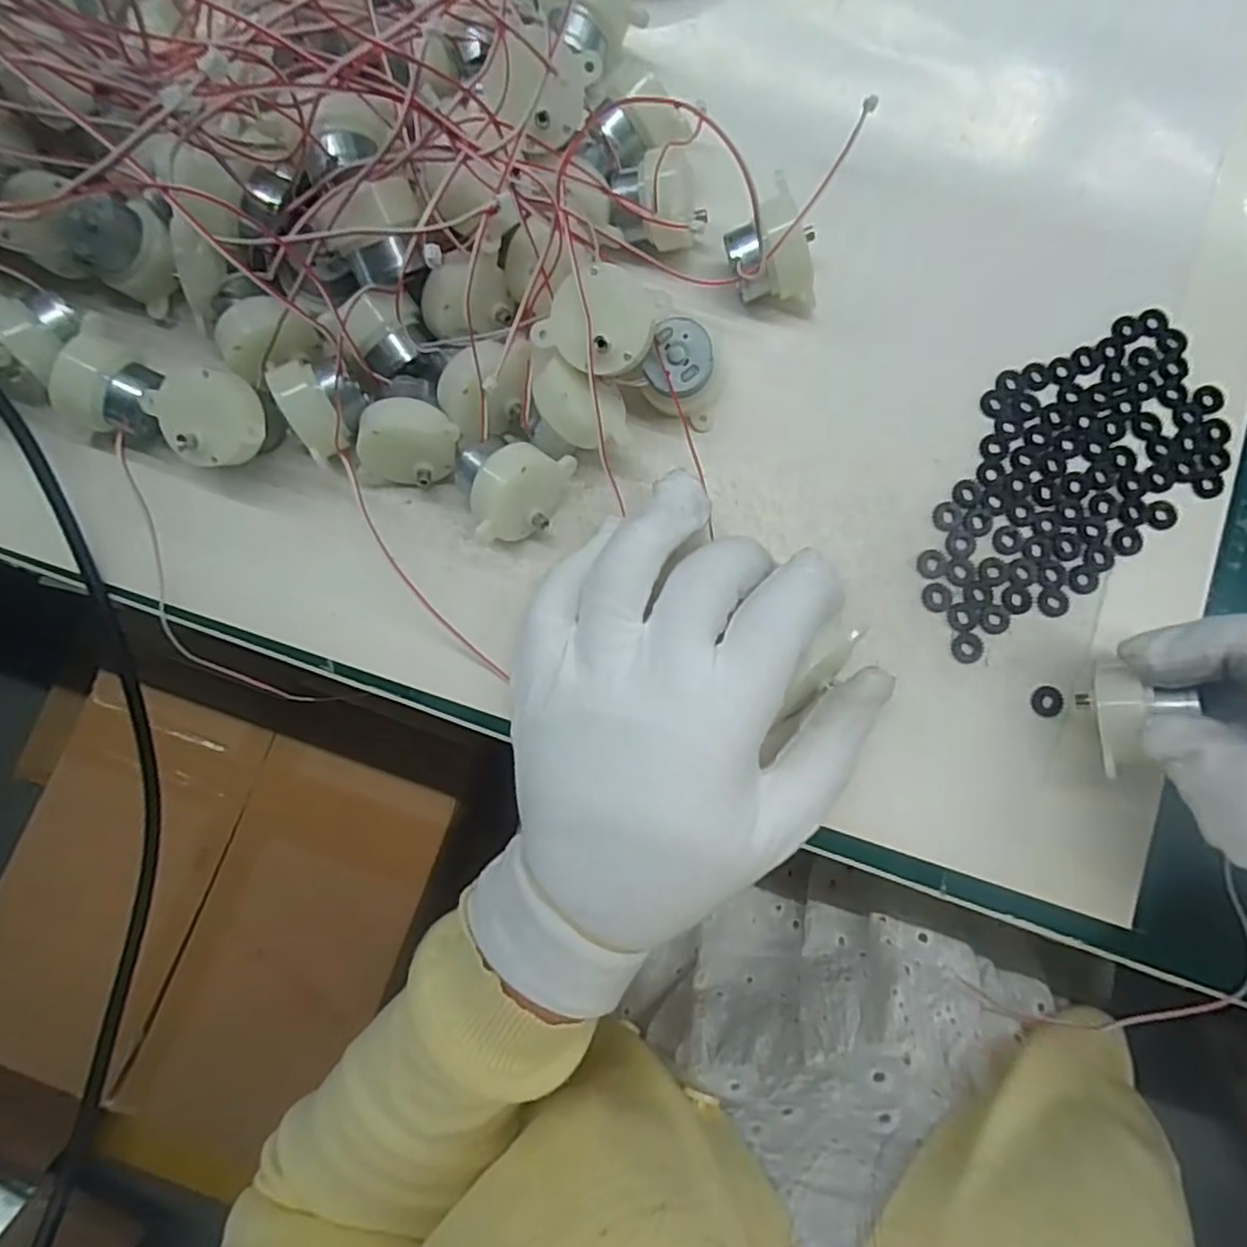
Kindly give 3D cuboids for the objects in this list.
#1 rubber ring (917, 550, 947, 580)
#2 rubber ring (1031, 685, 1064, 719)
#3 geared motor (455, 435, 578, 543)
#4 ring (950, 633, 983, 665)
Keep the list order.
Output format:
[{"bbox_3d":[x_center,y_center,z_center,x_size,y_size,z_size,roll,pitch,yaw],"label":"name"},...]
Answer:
[{"bbox_3d":[0.112,-0.022,0.243,0.011,0.004,0.011,0,82,1],"label":"rubber ring"},{"bbox_3d":[0.150,0.028,0.237,0.010,0.004,0.011,0,82,1],"label":"rubber ring"},{"bbox_3d":[-0.040,-0.048,0.233,0.032,0.031,0.040,29,84,4],"label":"geared motor"},{"bbox_3d":[0.122,0.009,0.239,0.010,0.004,0.011,0,82,1],"label":"ring"}]

